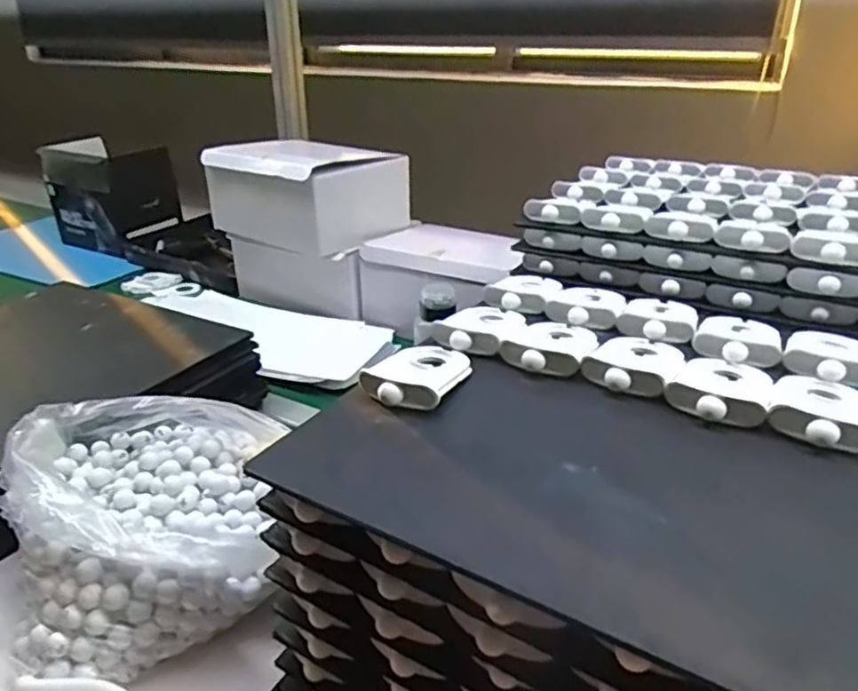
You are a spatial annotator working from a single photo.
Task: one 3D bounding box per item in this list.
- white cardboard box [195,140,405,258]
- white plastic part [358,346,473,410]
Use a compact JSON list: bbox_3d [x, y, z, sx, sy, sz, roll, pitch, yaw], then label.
[{"bbox_3d":[-0.192,-0.240,1.039,0.278,0.135,0.240,18,31,33],"label":"white cardboard box"},{"bbox_3d":[-0.004,0.017,0.445,0.052,0.017,0.086,15,30,28],"label":"white plastic part"}]

